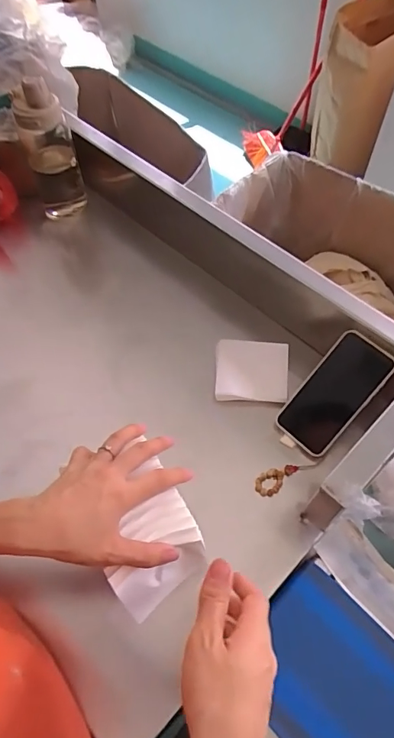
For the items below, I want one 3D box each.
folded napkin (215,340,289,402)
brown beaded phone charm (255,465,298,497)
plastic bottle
[{"bbox_3d":[0.075,0.002,0.628,0.097,0.008,0.089,4,66,3],"label":"folded napkin"},{"bbox_3d":[0.097,0.134,0.561,0.058,0.006,0.027,-29,62,-16],"label":"brown beaded phone charm"},{"bbox_3d":[-0.231,-0.342,0.726,0.076,0.208,0.071,-18,60,-10],"label":"plastic bottle"}]

